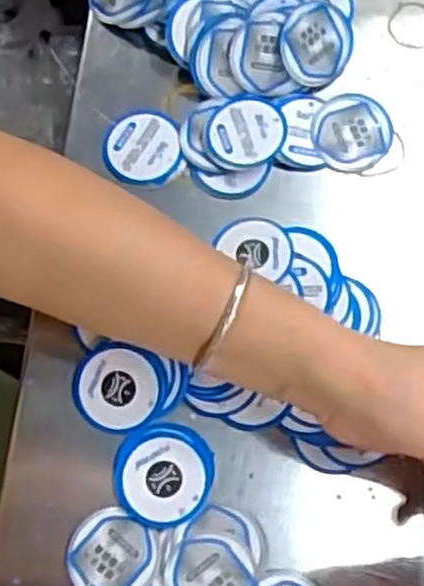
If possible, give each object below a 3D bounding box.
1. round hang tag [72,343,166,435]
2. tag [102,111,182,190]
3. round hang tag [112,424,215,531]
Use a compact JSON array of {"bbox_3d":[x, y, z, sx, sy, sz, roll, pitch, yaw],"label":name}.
[{"bbox_3d":[-0.053,0.054,0.450,0.051,0.005,0.047,0,88,8],"label":"round hang tag"},{"bbox_3d":[-0.043,-0.089,0.497,0.047,0.006,0.049,1,73,-2],"label":"tag"},{"bbox_3d":[-0.027,0.100,0.439,0.053,0.006,0.054,1,73,-2],"label":"round hang tag"}]

